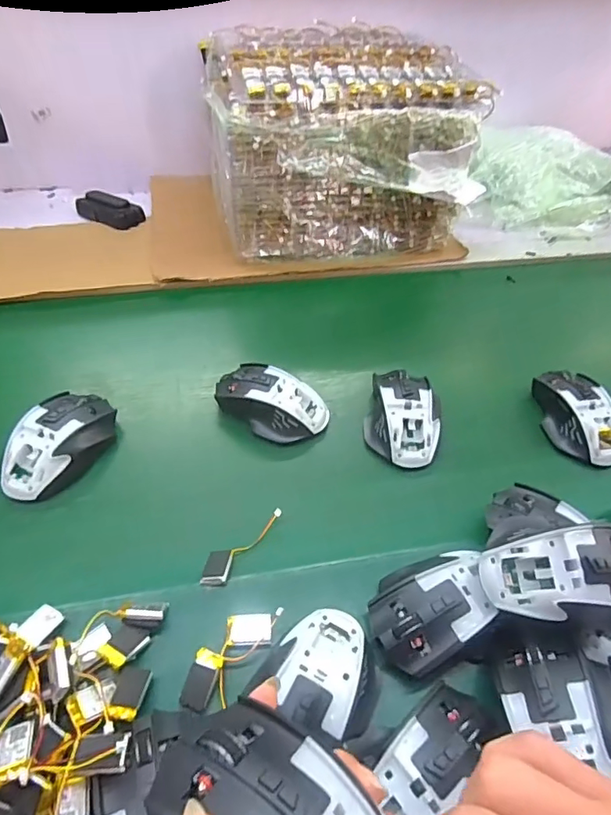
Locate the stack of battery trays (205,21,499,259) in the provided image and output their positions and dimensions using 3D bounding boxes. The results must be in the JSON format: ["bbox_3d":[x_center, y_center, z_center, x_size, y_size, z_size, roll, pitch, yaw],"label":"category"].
[{"bbox_3d":[0.039,-0.367,0.683,0.310,0.184,0.287,-9,50,-9],"label":"stack of battery trays"}]

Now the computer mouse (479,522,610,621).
[{"bbox_3d":[0.177,0.114,0.353,0.103,0.047,0.063,-6,70,17],"label":"computer mouse"}]

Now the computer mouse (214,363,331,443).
[{"bbox_3d":[-0.035,-0.008,0.502,0.113,0.039,0.063,24,53,18],"label":"computer mouse"}]

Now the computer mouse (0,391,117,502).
[{"bbox_3d":[-0.226,0.029,0.456,0.061,0.033,0.111,15,51,11],"label":"computer mouse"}]

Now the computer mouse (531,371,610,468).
[{"bbox_3d":[0.277,0.005,0.509,0.066,0.036,0.107,-2,50,-3],"label":"computer mouse"}]

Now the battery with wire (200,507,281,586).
[{"bbox_3d":[-0.053,0.111,0.409,0.024,0.015,0.084,28,54,21],"label":"battery with wire"}]

